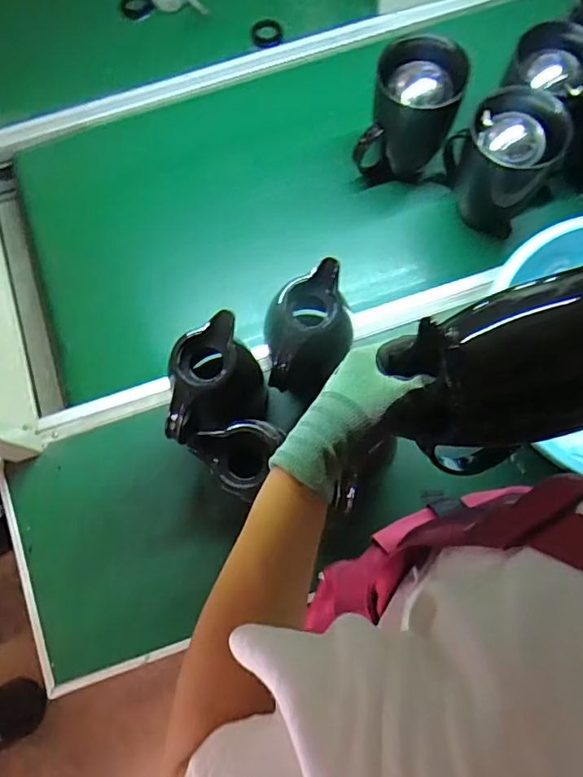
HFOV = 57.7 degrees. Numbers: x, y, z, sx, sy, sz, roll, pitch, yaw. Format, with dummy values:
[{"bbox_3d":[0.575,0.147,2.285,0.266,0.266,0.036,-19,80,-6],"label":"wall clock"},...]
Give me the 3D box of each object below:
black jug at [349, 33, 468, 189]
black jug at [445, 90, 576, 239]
[{"bbox_3d":[0.174,-0.432,0.827,0.150,0.228,0.097,-4,74,1],"label":"black jug"},{"bbox_3d":[0.323,-0.335,0.809,0.131,0.190,0.133,-8,74,0],"label":"black jug"}]

